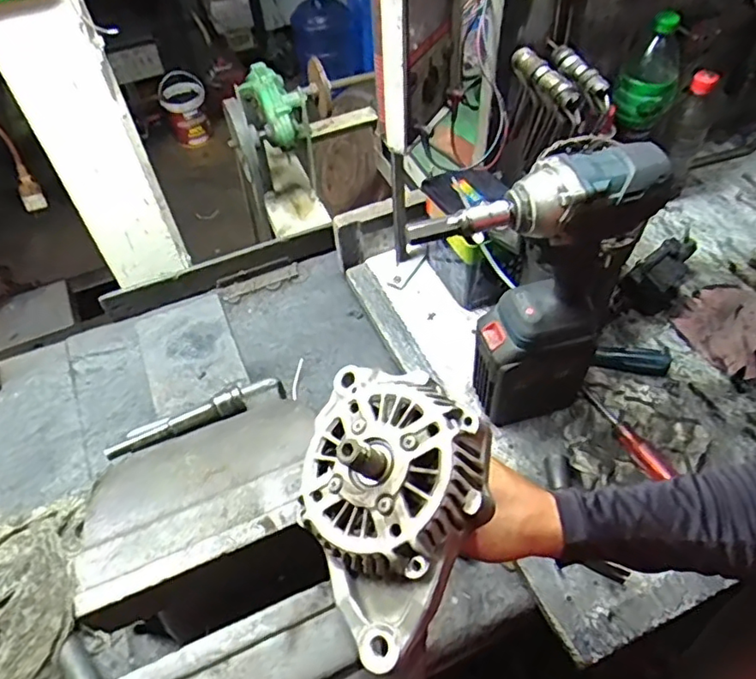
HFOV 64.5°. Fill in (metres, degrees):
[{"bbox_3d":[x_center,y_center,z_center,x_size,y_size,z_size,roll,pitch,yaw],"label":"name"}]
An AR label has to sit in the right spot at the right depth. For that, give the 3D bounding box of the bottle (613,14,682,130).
[{"bbox_3d":[0.354,-0.347,0.777,0.074,0.134,0.077,20,55,18],"label":"bottle"}]

